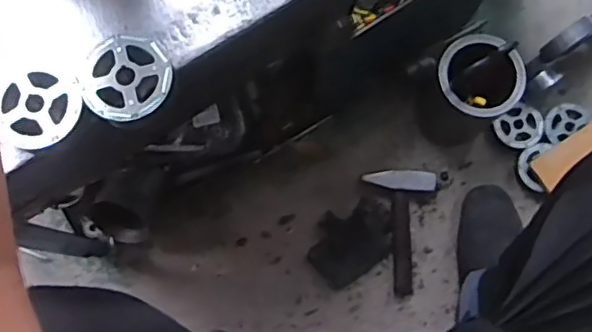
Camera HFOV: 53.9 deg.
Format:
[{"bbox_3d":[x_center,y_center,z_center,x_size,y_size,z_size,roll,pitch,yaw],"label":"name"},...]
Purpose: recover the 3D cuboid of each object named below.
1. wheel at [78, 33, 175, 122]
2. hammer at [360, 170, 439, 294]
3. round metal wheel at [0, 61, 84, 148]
[{"bbox_3d":[-0.146,-0.077,0.500,0.075,0.017,0.078,0,78,1],"label":"wheel"},{"bbox_3d":[0.169,0.106,0.936,0.114,0.039,0.199,-2,93,0],"label":"hammer"},{"bbox_3d":[-0.217,-0.054,0.492,0.070,0.012,0.078,-25,79,-4],"label":"round metal wheel"}]

